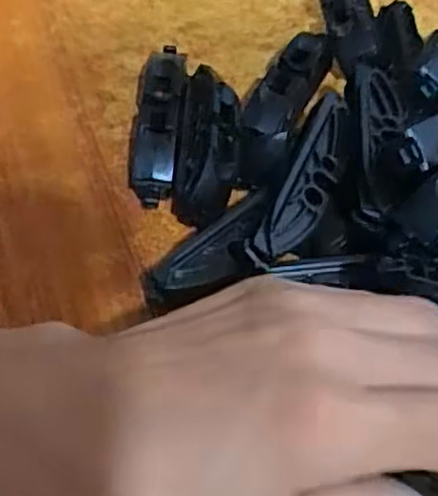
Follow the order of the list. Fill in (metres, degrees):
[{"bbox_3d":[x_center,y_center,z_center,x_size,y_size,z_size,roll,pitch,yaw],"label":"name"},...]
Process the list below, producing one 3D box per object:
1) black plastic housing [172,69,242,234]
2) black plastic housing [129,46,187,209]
[{"bbox_3d":[-0.004,-0.038,0.289,0.023,0.021,0.072,5,54,1],"label":"black plastic housing"},{"bbox_3d":[-0.025,-0.051,0.300,0.019,0.018,0.074,3,54,0],"label":"black plastic housing"}]

